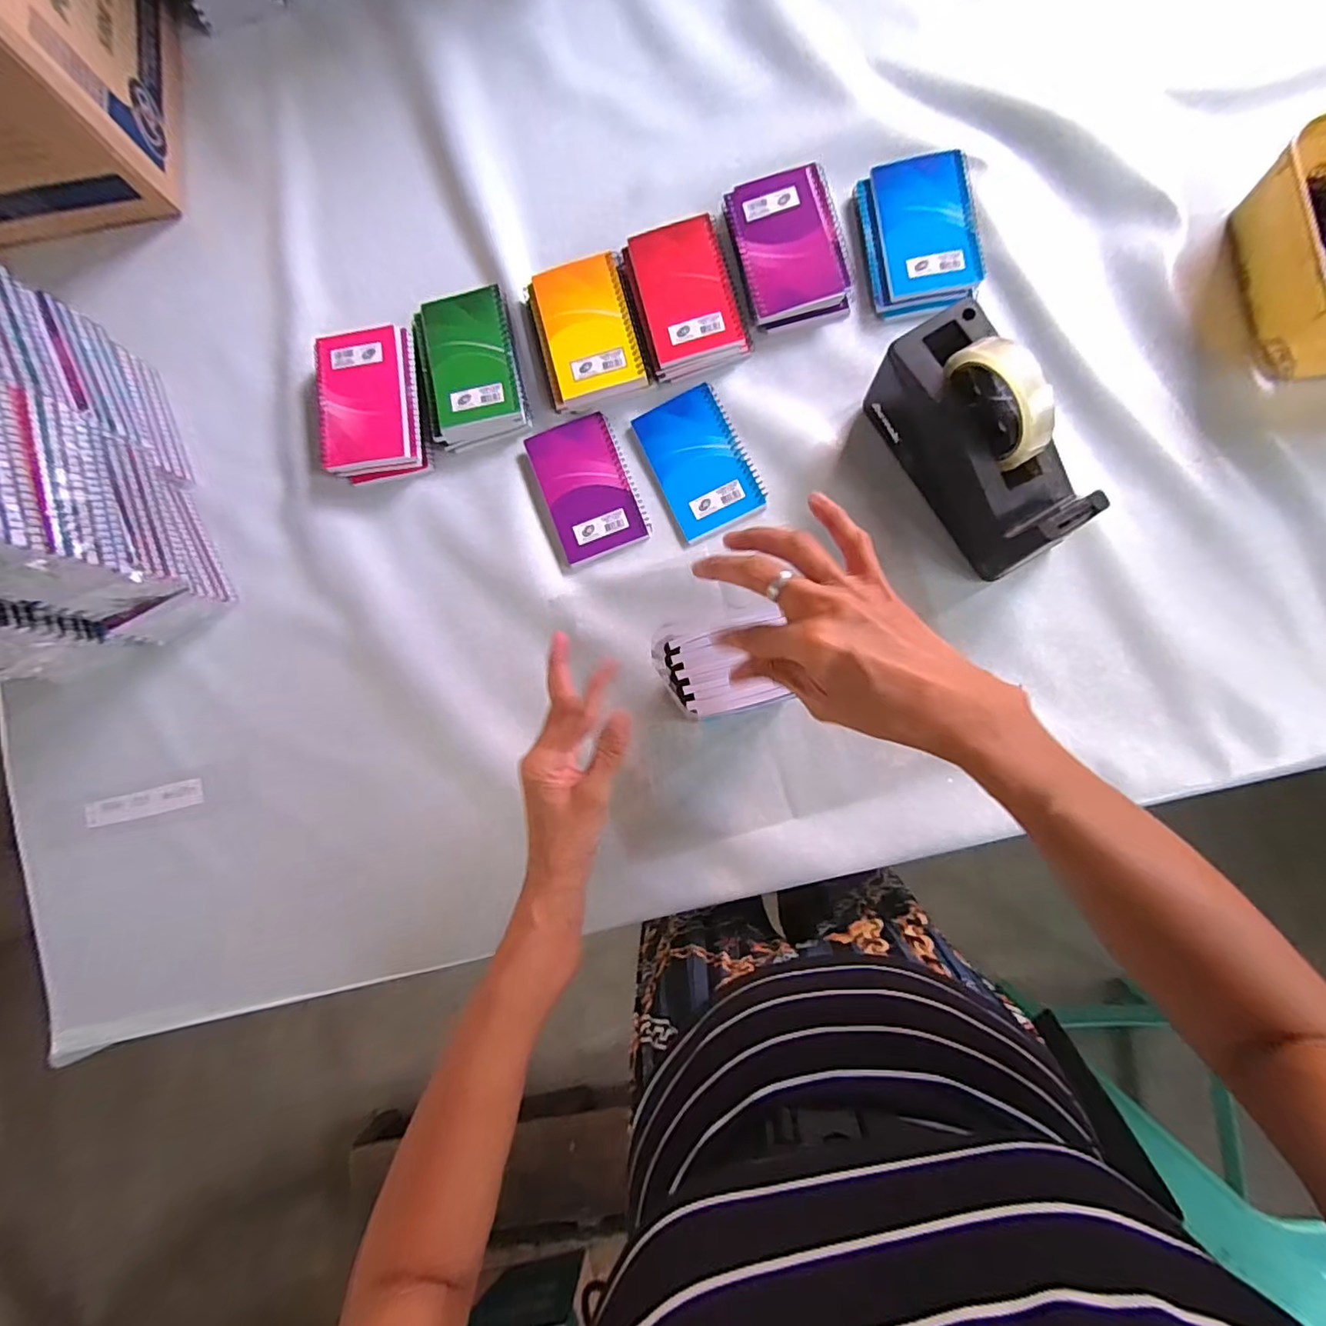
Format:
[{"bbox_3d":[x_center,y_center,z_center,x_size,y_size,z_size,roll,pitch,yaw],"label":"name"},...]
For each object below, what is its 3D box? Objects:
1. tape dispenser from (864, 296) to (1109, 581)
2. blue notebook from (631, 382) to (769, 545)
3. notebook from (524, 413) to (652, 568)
[{"bbox_3d":[0.256,-0.177,0.460,0.074,0.119,0.195,-29,83,2],"label":"tape dispenser"},{"bbox_3d":[0.035,-0.189,0.536,0.085,0.006,0.134,-25,83,2],"label":"blue notebook"},{"bbox_3d":[-0.071,-0.165,0.540,0.082,0.012,0.128,-20,83,3],"label":"notebook"}]

